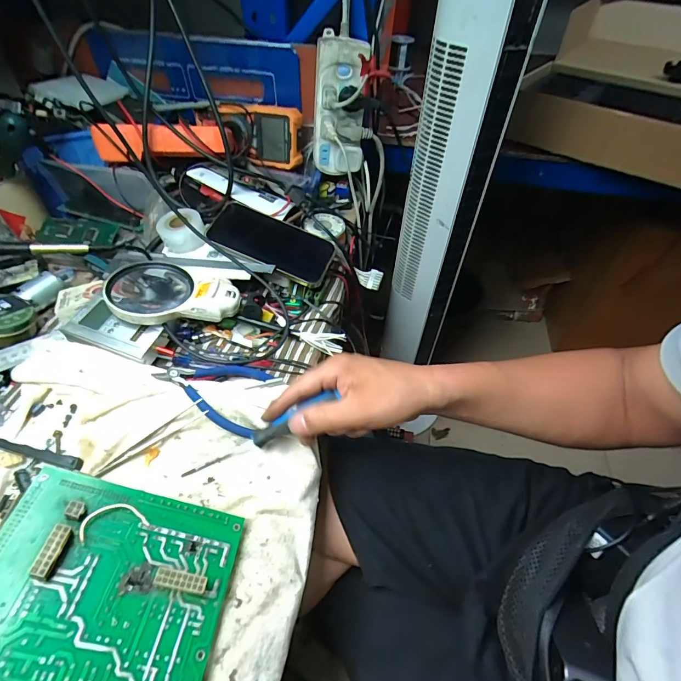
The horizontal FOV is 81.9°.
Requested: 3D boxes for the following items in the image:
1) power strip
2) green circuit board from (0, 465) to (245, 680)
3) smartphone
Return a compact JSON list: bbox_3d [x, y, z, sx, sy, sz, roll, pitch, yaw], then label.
[{"bbox_3d":[-0.003,-0.336,0.576,0.076,0.179,0.048,16,50,11],"label":"power strip"},{"bbox_3d":[-0.160,0.186,0.246,0.156,0.012,0.184,21,44,-13],"label":"green circuit board"},{"bbox_3d":[-0.092,-0.132,0.525,0.161,0.015,0.081,23,63,1],"label":"smartphone"}]

